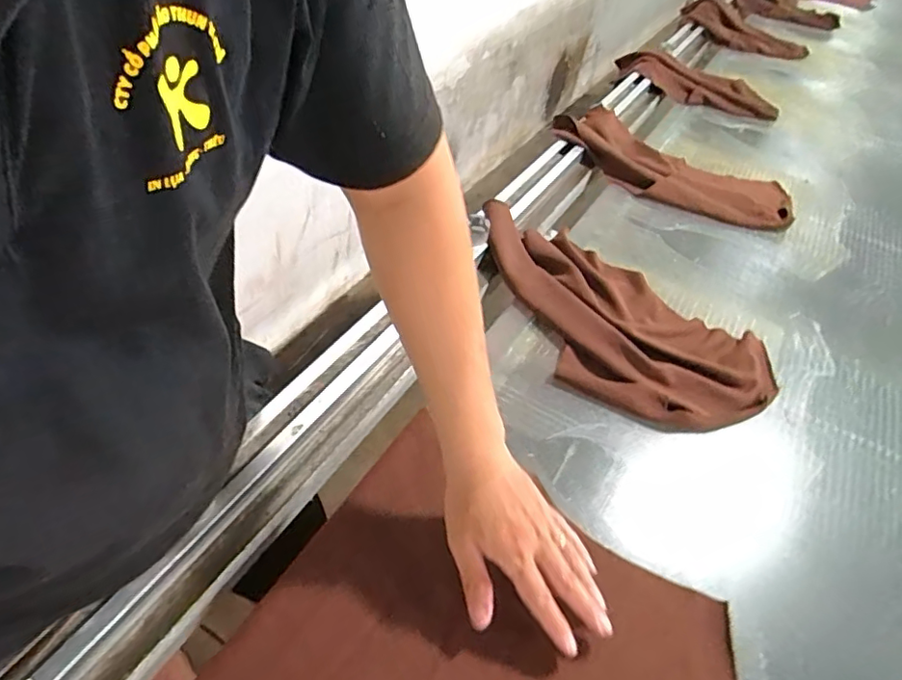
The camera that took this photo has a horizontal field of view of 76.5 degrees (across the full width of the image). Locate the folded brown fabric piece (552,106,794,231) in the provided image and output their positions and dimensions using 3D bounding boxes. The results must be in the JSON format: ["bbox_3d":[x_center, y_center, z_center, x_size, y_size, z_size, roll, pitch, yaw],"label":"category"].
[{"bbox_3d":[0.406,-0.324,1.059,0.446,0.046,0.206,29,49,18],"label":"folded brown fabric piece"}]

